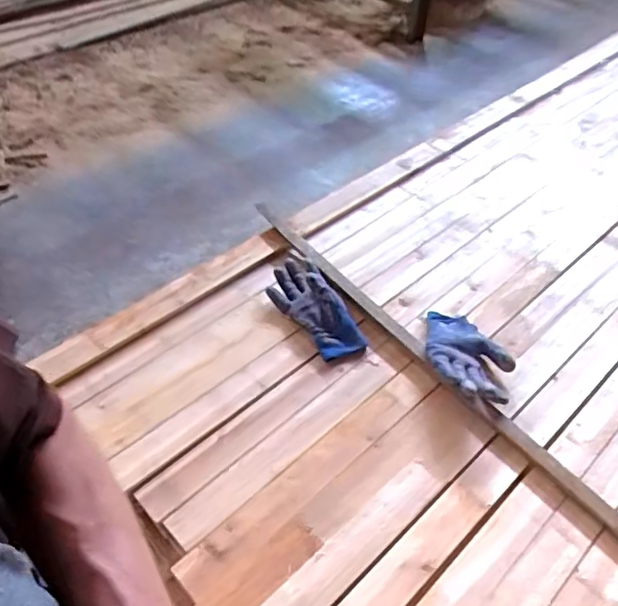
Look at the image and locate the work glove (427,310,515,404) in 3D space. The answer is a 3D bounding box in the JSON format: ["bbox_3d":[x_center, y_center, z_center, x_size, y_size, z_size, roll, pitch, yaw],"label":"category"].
[{"bbox_3d":[0.259,0.082,0.916,0.140,0.063,0.192,10,48,4],"label":"work glove"}]

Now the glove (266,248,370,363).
[{"bbox_3d":[0.002,0.000,0.981,0.104,0.051,0.227,-19,52,-20],"label":"glove"}]

